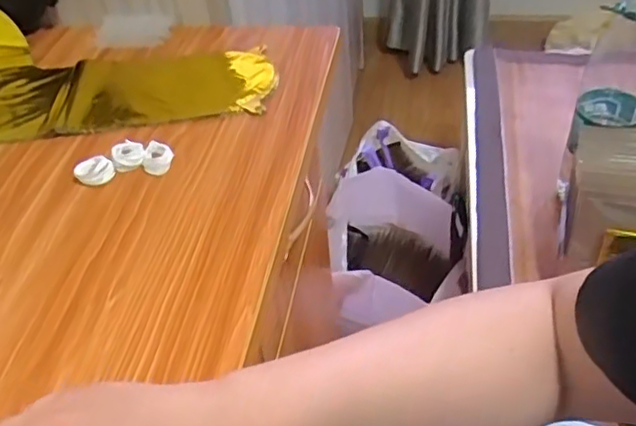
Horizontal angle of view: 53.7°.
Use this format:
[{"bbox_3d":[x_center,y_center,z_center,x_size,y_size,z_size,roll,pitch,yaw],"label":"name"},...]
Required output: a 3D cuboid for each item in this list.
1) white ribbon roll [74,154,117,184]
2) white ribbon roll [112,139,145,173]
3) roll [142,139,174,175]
[{"bbox_3d":[-0.181,-0.034,0.511,0.030,0.011,0.024,-26,46,-21],"label":"white ribbon roll"},{"bbox_3d":[-0.158,-0.048,0.523,0.025,0.011,0.031,-25,46,-20],"label":"white ribbon roll"},{"bbox_3d":[-0.132,-0.046,0.517,0.023,0.011,0.029,3,43,9],"label":"roll"}]

